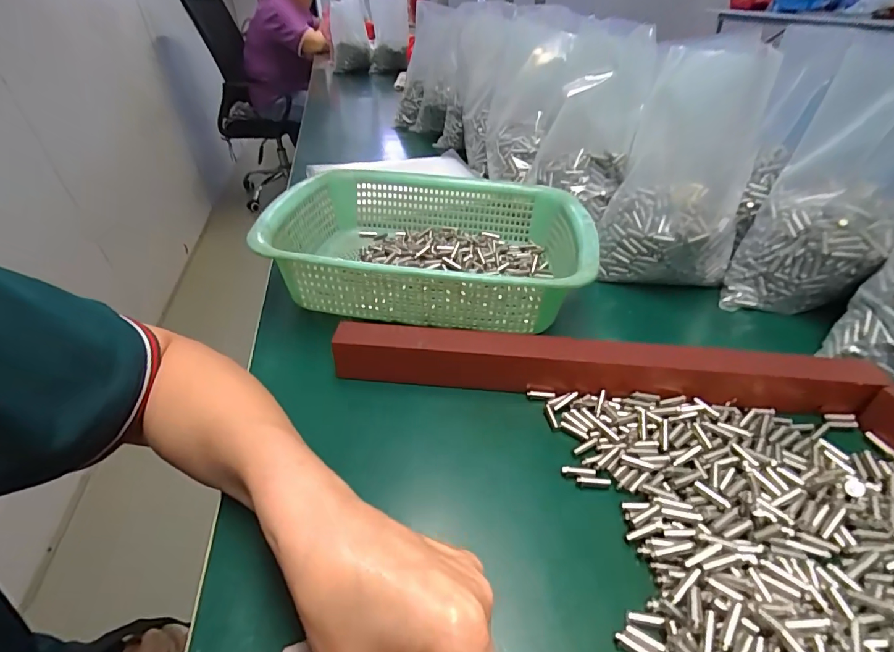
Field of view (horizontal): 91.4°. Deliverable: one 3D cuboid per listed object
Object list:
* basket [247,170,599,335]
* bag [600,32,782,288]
[{"bbox_3d":[-0.009,-0.086,0.434,0.282,0.081,0.216,4,39,7],"label":"basket"},{"bbox_3d":[0.230,-0.149,0.423,0.118,0.205,0.101,12,40,16],"label":"bag"}]

